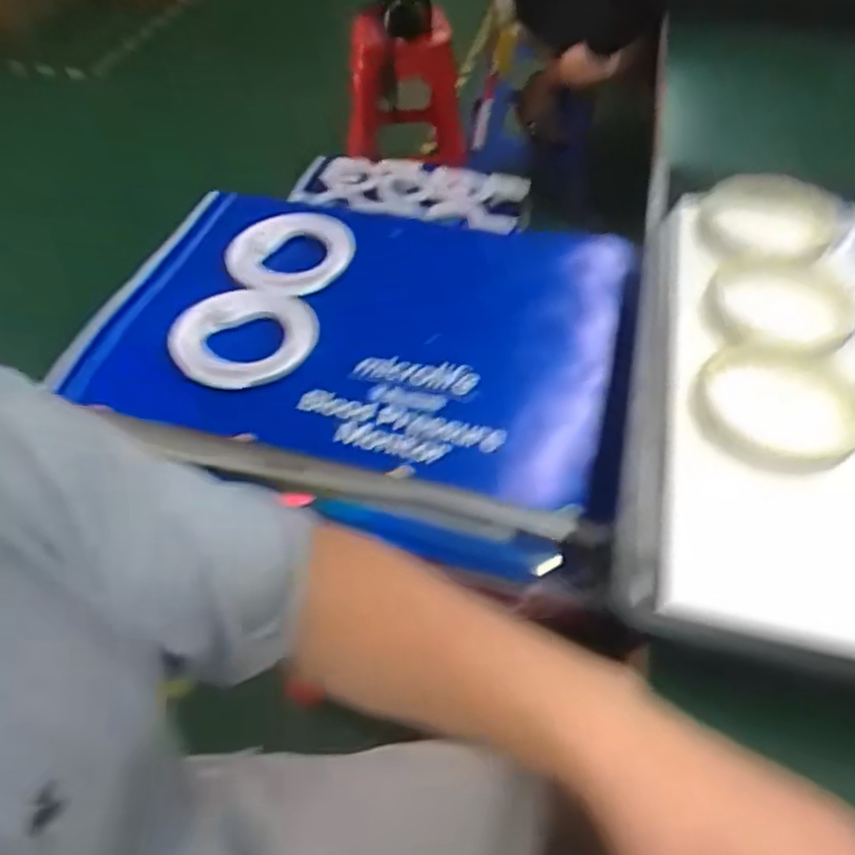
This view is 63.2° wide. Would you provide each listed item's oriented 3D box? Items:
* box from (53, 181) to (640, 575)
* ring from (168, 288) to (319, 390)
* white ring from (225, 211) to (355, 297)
[{"bbox_3d":[-0.056,-0.102,0.759,0.508,0.120,0.396,14,51,12],"label":"box"},{"bbox_3d":[-0.176,-0.100,0.689,0.123,0.041,0.141,4,50,4],"label":"ring"},{"bbox_3d":[-0.155,-0.202,0.787,0.138,0.022,0.138,0,50,0],"label":"white ring"}]

